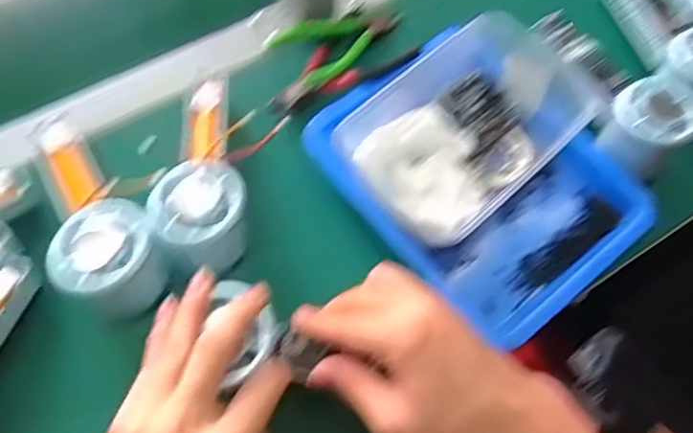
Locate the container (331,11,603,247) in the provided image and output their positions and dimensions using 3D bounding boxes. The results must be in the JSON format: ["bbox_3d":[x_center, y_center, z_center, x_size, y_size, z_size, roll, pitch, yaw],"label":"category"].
[{"bbox_3d":[0.084,-0.063,0.438,0.175,0.057,0.128,-37,72,-18],"label":"container"}]

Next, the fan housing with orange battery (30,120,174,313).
[{"bbox_3d":[-0.178,-0.003,0.389,0.062,0.045,0.158,-37,72,-18],"label":"fan housing with orange battery"}]

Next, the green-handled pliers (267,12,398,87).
[{"bbox_3d":[-0.004,-0.148,0.484,0.111,0.027,0.053,-38,72,-18],"label":"green-handled pliers"}]

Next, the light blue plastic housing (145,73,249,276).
[{"bbox_3d":[-0.102,-0.030,0.414,0.060,0.056,0.166,-6,51,-6],"label":"light blue plastic housing"}]

